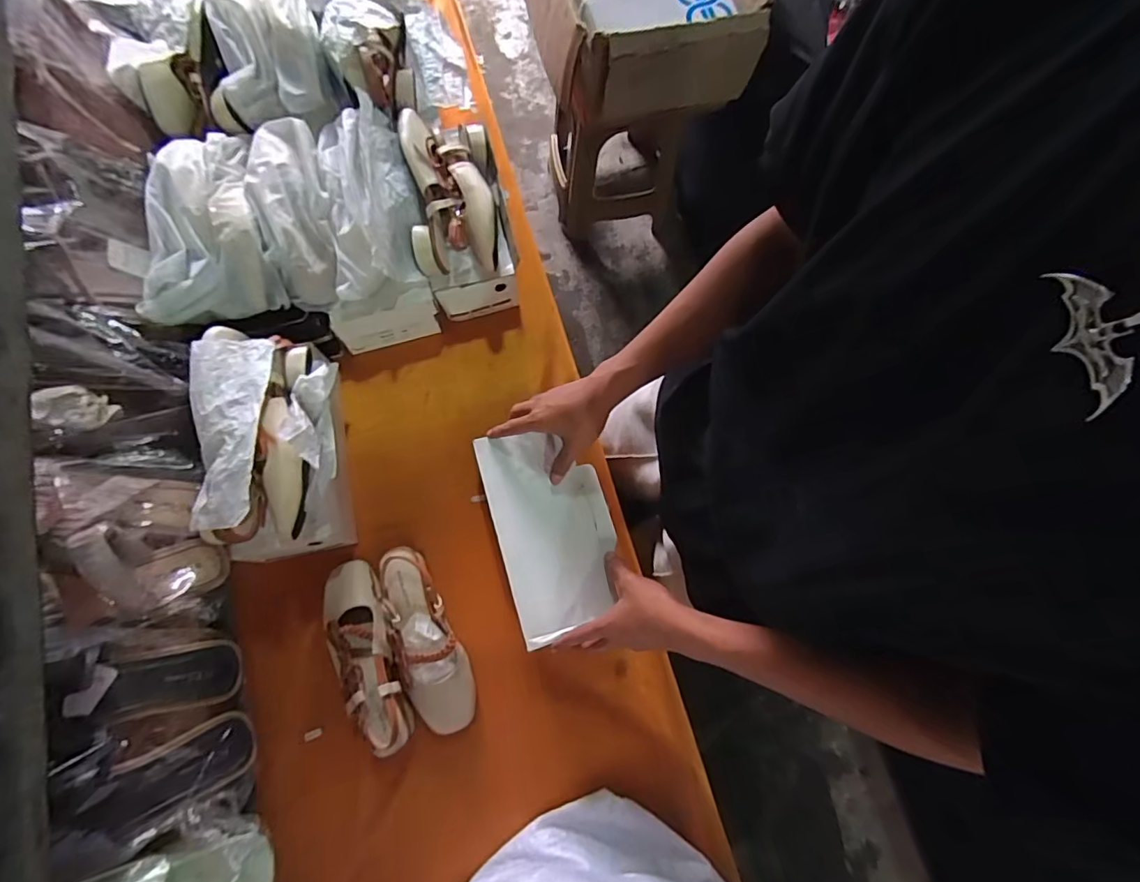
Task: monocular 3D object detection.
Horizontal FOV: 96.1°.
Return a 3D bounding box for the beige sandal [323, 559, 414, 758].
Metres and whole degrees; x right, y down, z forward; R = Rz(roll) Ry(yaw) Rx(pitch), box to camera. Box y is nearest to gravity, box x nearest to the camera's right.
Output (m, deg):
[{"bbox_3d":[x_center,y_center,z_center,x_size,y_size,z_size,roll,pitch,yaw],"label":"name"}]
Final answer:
[{"bbox_3d":[-0.256,0.261,0.634,0.085,0.058,0.223,-13,76,-5],"label":"beige sandal"}]

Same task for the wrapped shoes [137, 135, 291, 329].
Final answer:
[{"bbox_3d":[-0.469,-0.280,0.652,0.145,0.072,0.252,-16,76,-6],"label":"wrapped shoes"}]

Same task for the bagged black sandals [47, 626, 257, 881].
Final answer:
[{"bbox_3d":[-0.413,0.270,0.456,0.080,0.236,0.173,-27,76,28],"label":"bagged black sandals"}]

